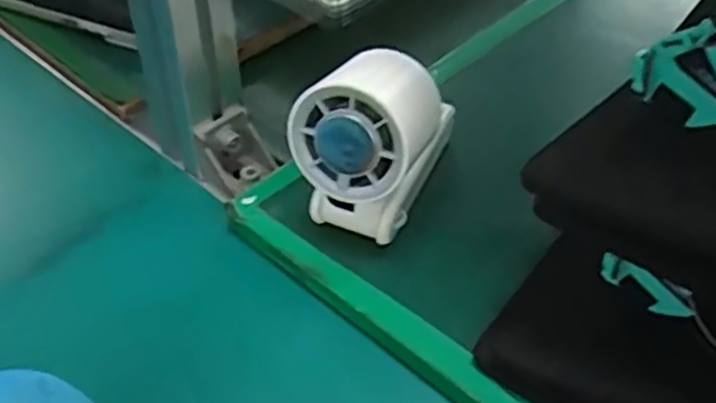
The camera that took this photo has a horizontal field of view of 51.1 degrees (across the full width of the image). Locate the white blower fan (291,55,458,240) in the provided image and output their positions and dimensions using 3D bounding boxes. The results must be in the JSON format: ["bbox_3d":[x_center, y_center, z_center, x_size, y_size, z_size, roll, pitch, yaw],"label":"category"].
[{"bbox_3d":[0.005,-0.029,0.392,0.069,0.107,0.075,21,49,17],"label":"white blower fan"}]

